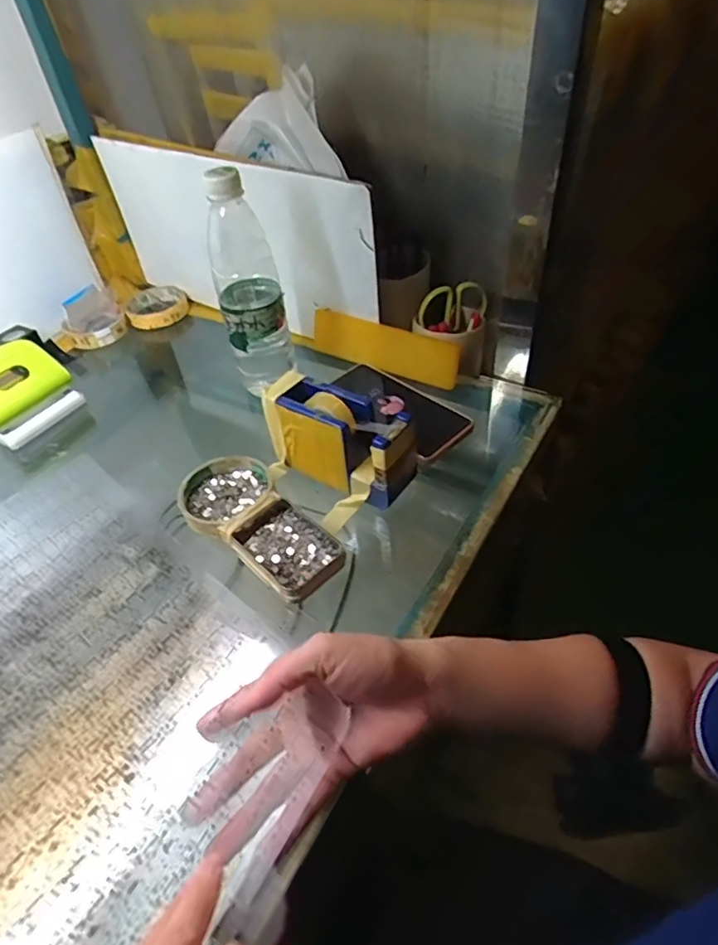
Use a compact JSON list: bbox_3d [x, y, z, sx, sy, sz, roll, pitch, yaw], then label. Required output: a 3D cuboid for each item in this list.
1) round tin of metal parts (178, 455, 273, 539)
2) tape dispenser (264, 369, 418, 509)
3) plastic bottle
[{"bbox_3d":[-0.119,0.018,0.500,0.076,0.017,0.085,26,53,29],"label":"round tin of metal parts"},{"bbox_3d":[-0.017,-0.028,0.490,0.136,0.078,0.051,23,52,27],"label":"tape dispenser"},{"bbox_3d":[-0.112,-0.186,0.560,0.065,0.210,0.069,-14,45,-7],"label":"plastic bottle"}]

